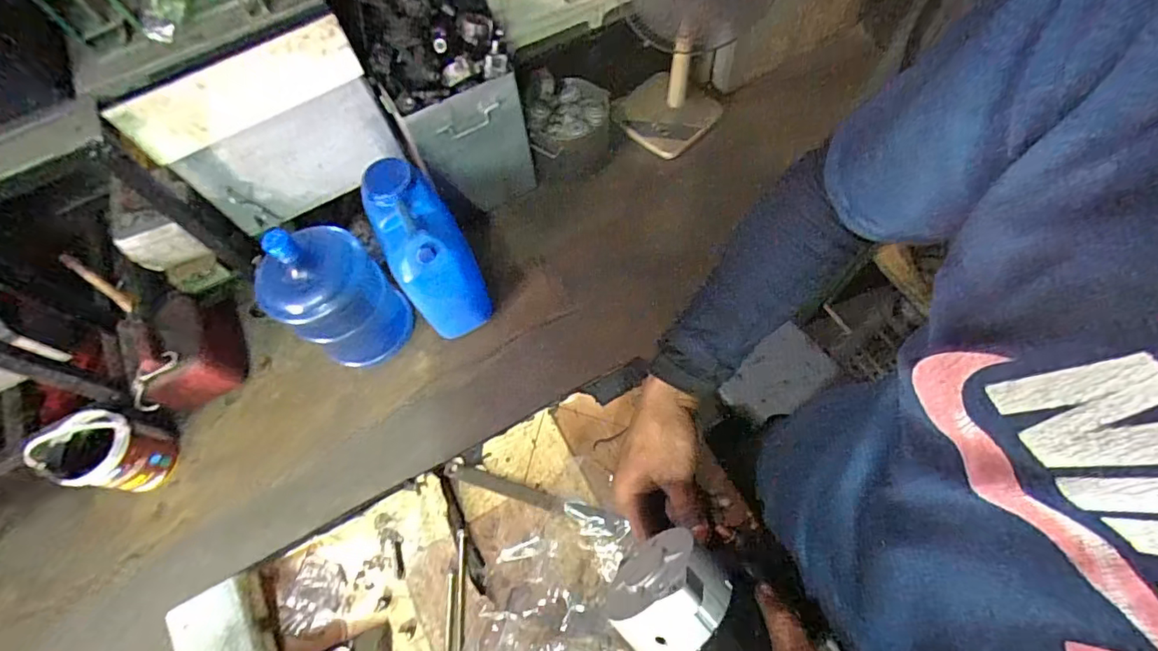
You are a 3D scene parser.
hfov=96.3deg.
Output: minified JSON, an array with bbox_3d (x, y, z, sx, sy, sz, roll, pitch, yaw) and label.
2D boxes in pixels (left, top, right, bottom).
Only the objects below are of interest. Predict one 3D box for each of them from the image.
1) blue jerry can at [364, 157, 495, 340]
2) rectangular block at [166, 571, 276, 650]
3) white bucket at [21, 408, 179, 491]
[{"bbox_3d":[-0.396,-0.195,1.367,0.186,0.373,0.320,-27,67,-9],"label":"blue jerry can"},{"bbox_3d":[-0.303,0.275,0.443,0.062,0.028,0.099,-28,67,-9],"label":"rectangular block"},{"bbox_3d":[-1.189,0.318,1.303,0.190,0.244,0.167,-1,65,3],"label":"white bucket"}]

